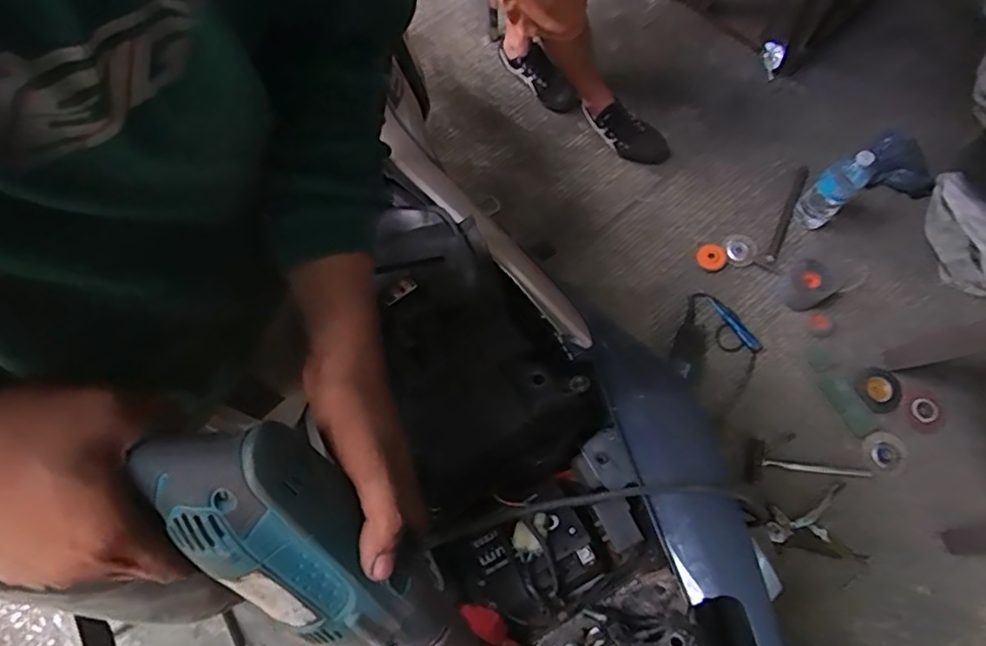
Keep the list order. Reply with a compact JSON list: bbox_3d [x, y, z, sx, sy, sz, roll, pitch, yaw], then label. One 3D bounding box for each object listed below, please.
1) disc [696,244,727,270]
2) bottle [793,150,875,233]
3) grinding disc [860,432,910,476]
[{"bbox_3d":[0.521,-0.156,1.454,0.067,0.017,0.059,17,72,9],"label":"disc"},{"bbox_3d":[0.767,-0.298,1.383,0.070,0.244,0.085,-41,73,-12],"label":"bottle"},{"bbox_3d":[0.845,0.281,1.312,0.096,0.011,0.089,-1,70,2],"label":"grinding disc"}]

